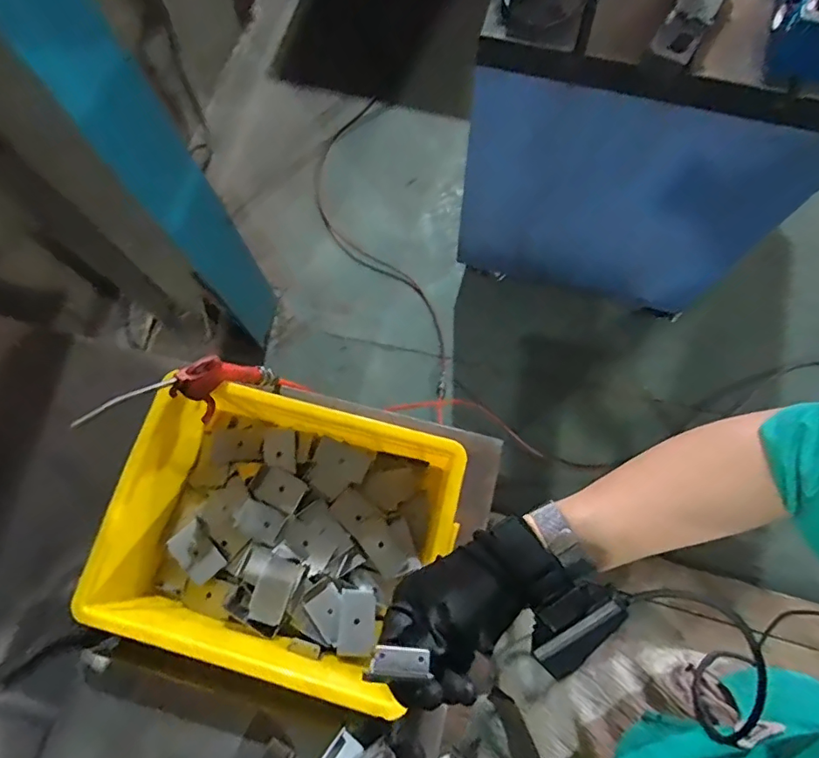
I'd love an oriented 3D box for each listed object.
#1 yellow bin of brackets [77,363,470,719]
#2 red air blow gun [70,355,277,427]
[{"bbox_3d":[-0.133,0.160,0.580,0.339,0.112,0.272,17,75,6],"label":"yellow bin of brackets"},{"bbox_3d":[-0.226,0.016,0.557,0.023,0.231,0.096,48,110,12],"label":"red air blow gun"}]

